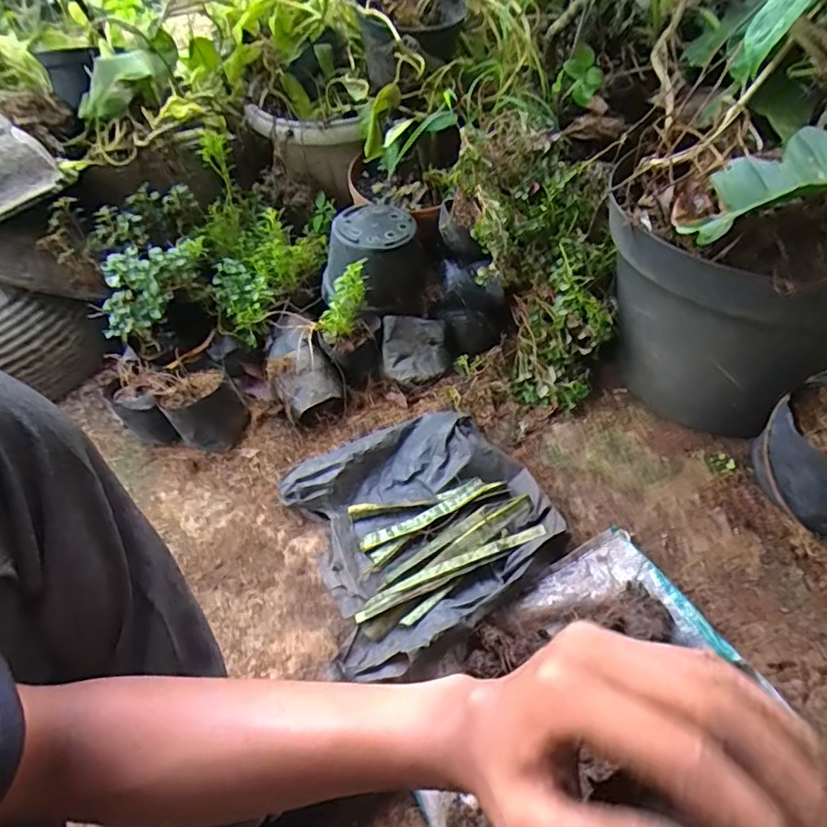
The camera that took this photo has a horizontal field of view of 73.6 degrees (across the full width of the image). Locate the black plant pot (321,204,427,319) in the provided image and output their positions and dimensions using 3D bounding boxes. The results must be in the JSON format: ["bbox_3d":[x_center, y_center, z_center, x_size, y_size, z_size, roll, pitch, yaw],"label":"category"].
[{"bbox_3d":[-0.062,-0.234,0.866,0.141,0.118,0.151,-1,47,1],"label":"black plant pot"}]

